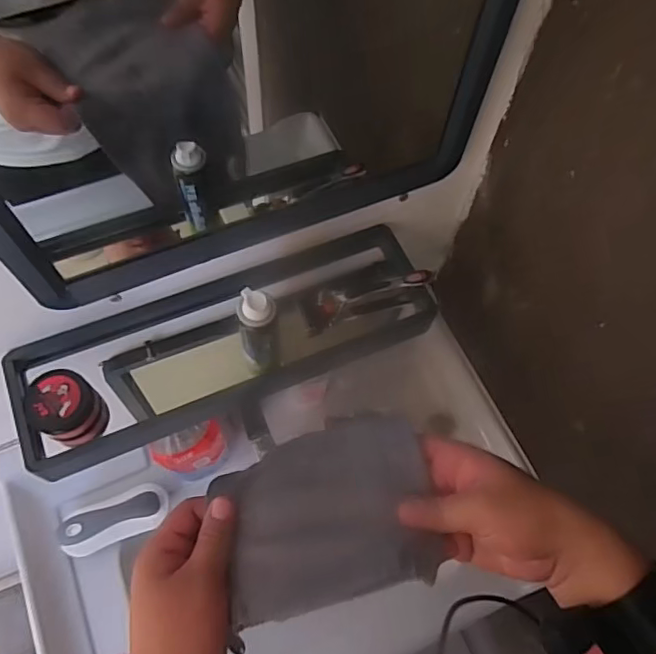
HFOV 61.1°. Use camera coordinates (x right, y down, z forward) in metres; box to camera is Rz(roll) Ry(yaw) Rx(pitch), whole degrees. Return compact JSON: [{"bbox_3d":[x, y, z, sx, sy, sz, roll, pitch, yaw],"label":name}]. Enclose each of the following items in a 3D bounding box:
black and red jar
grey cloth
[{"bbox_3d":[-0.239,0.073,0.505,0.057,0.064,0.053,2,63,-3],"label":"black and red jar"},{"bbox_3d":[0.000,0.129,0.393,0.146,0.026,0.122,-13,50,-3],"label":"grey cloth"}]

